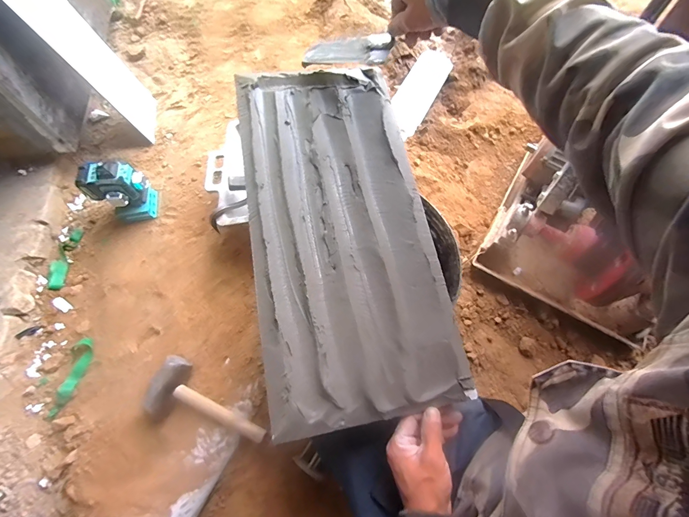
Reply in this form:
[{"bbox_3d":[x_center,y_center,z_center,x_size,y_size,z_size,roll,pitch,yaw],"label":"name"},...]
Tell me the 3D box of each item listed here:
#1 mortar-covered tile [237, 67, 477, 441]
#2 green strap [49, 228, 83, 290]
[{"bbox_3d":[-0.005,-0.068,0.503,0.263,0.021,0.574,-9,71,-8],"label":"mortar-covered tile"},{"bbox_3d":[-0.759,-0.002,0.885,0.040,0.018,0.175,2,67,0],"label":"green strap"}]

